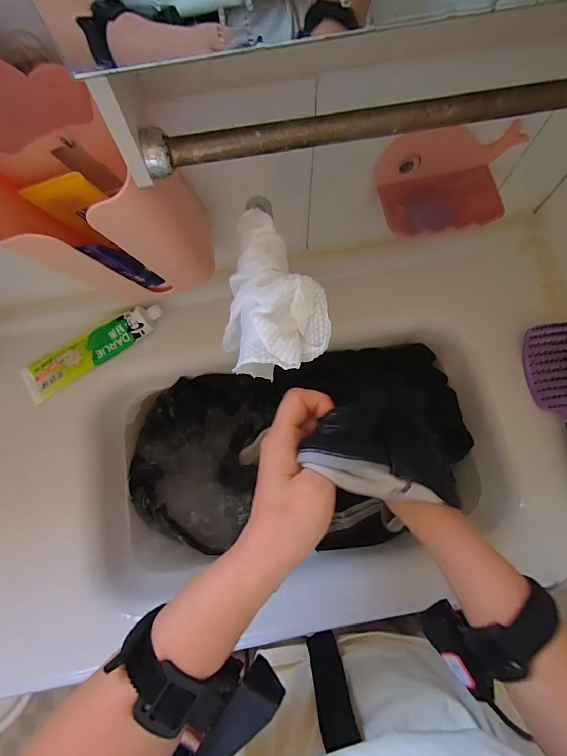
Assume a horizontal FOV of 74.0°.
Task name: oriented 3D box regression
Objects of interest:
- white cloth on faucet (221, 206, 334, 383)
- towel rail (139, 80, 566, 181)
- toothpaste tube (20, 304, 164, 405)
[{"bbox_3d":[-0.003,-0.062,0.271,0.070,0.038,0.125,2,74,3],"label":"white cloth on faucet"},{"bbox_3d":[0.119,-0.188,0.263,0.424,0.020,0.021,-11,74,-1],"label":"towel rail"},{"bbox_3d":[-0.262,-0.044,0.517,0.201,0.029,0.054,-32,76,-7],"label":"toothpaste tube"}]

